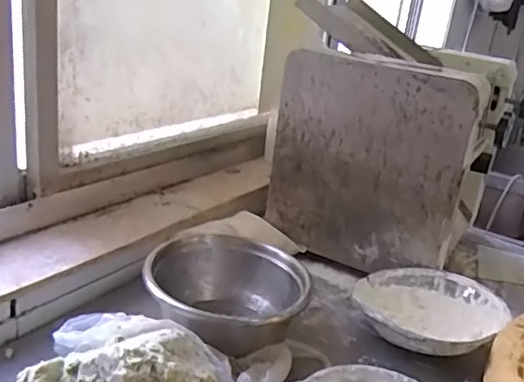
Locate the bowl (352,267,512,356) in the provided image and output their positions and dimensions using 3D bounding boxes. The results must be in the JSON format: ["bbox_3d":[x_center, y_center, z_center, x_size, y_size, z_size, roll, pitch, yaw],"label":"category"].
[{"bbox_3d":[0.258,0.199,0.906,0.211,0.076,0.197,6,21,-2],"label":"bowl"}]

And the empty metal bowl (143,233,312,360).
[{"bbox_3d":[-0.056,0.154,0.860,0.229,0.104,0.206,2,22,-12],"label":"empty metal bowl"}]

